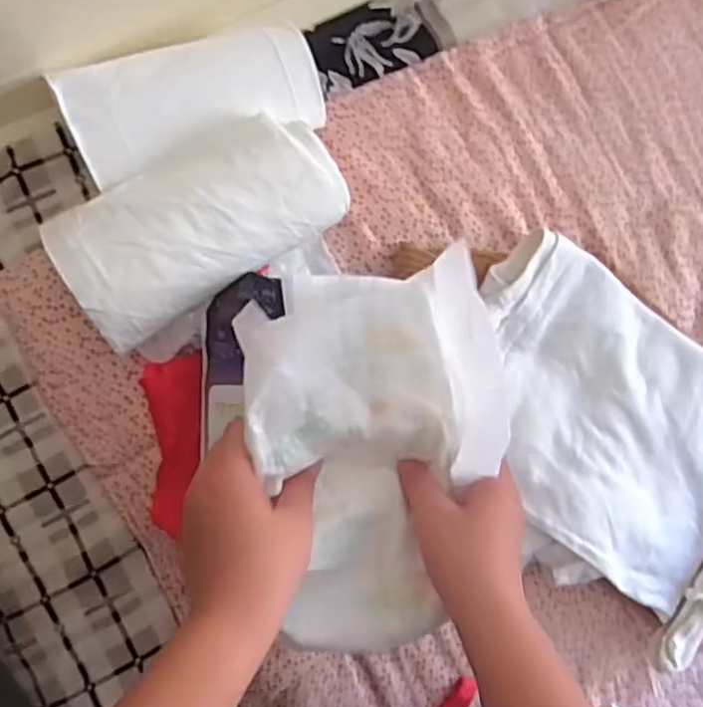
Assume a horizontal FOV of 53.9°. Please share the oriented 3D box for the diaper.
[{"bbox_3d":[0.016,0.061,0.399,0.148,0.048,0.212,-10,89,-10],"label":"diaper"}]

